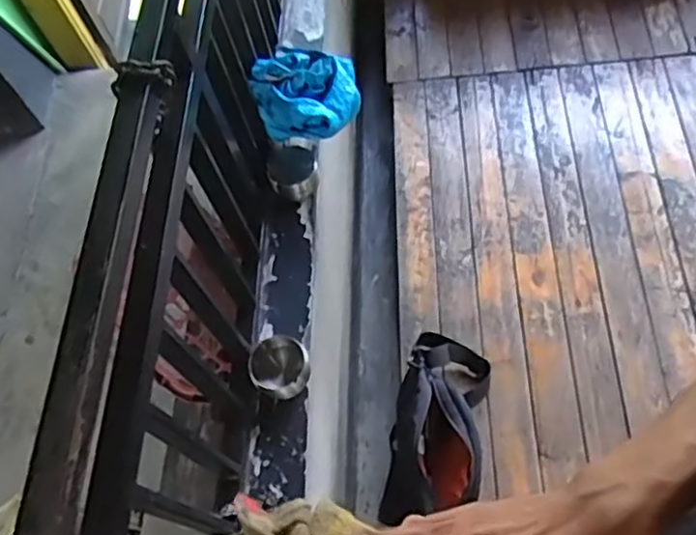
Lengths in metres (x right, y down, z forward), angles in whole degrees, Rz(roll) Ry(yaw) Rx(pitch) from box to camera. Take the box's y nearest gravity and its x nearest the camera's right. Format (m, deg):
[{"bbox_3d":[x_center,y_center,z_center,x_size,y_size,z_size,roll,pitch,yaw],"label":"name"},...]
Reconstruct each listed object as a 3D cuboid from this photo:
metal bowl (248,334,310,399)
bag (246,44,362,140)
[{"bbox_3d":[-0.110,0.160,1.099,0.089,0.055,0.093,-4,61,8],"label":"metal bowl"},{"bbox_3d":[-0.071,-0.309,1.197,0.181,0.122,0.119,17,66,18],"label":"bag"}]

